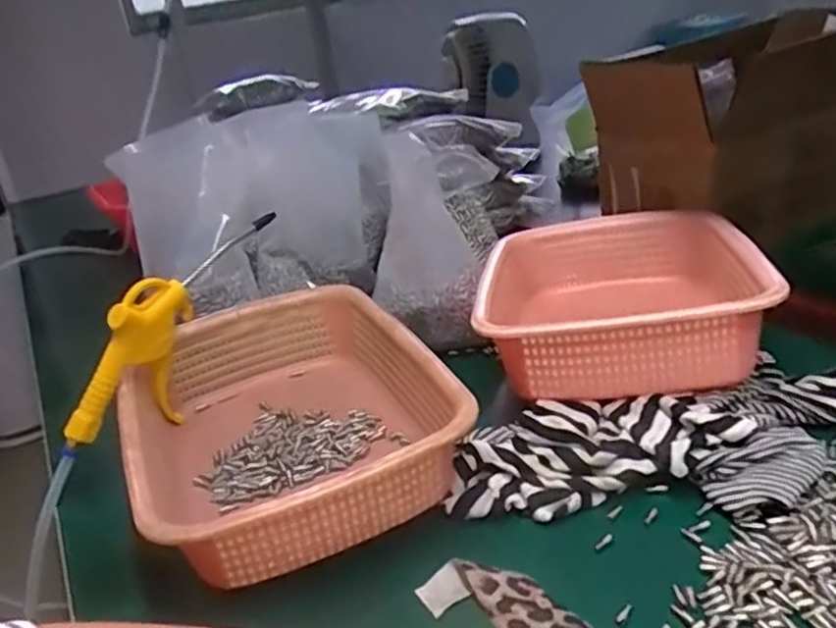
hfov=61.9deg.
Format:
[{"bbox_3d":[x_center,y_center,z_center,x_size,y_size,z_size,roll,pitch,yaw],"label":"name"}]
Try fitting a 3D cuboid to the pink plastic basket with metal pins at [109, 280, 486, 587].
[{"bbox_3d":[-0.102,0.082,0.530,0.213,0.085,0.294,-18,26,-19],"label":"pink plastic basket with metal pins"}]

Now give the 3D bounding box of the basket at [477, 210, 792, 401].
[{"bbox_3d":[0.165,-0.018,0.607,0.208,0.085,0.284,-5,25,12],"label":"basket"}]

